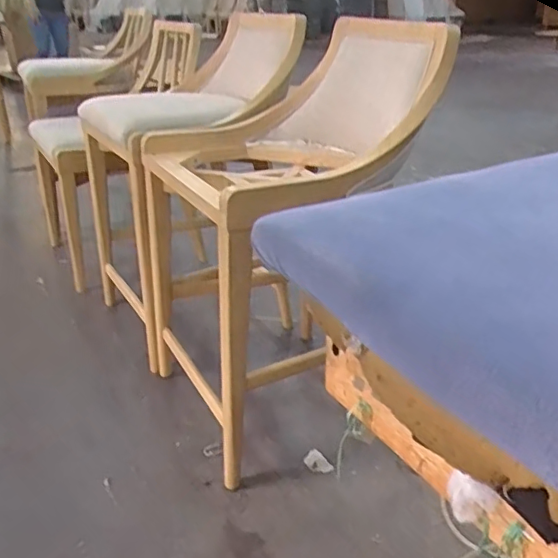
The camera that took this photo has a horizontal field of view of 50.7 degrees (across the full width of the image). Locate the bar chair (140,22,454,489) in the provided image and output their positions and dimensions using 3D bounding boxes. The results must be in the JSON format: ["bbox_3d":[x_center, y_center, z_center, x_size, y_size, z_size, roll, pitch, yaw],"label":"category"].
[{"bbox_3d":[0.032,-0.094,1.266,0.587,0.786,0.501,-13,28,-24],"label":"bar chair"}]

